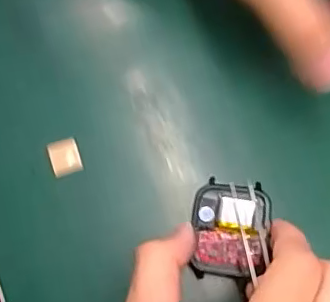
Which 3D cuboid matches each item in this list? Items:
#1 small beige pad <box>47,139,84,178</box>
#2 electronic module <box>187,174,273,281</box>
[{"bbox_3d":[-0.055,0.004,0.310,0.016,0.004,0.019,-17,77,-4],"label":"small beige pad"},{"bbox_3d":[0.032,0.038,0.278,0.037,0.010,0.045,8,76,2],"label":"electronic module"}]

